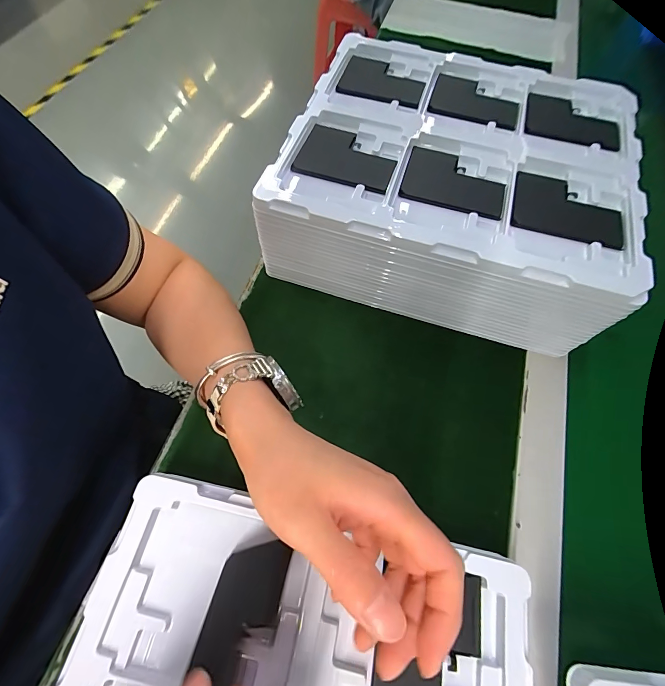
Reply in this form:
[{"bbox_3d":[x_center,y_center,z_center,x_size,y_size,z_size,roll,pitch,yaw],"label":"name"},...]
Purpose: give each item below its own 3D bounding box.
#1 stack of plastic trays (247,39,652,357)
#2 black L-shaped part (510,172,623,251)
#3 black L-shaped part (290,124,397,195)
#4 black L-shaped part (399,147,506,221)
[{"bbox_3d":[0.121,-0.169,0.374,0.307,0.108,0.272,17,66,7],"label":"stack of plastic trays"},{"bbox_3d":[0.204,-0.116,0.303,0.090,0.006,0.067,21,66,9],"label":"black L-shaped part"},{"bbox_3d":[0.014,-0.174,0.327,0.089,0.009,0.071,17,66,7],"label":"black L-shaped part"},{"bbox_3d":[0.110,-0.145,0.316,0.091,0.008,0.068,22,66,9],"label":"black L-shaped part"}]

